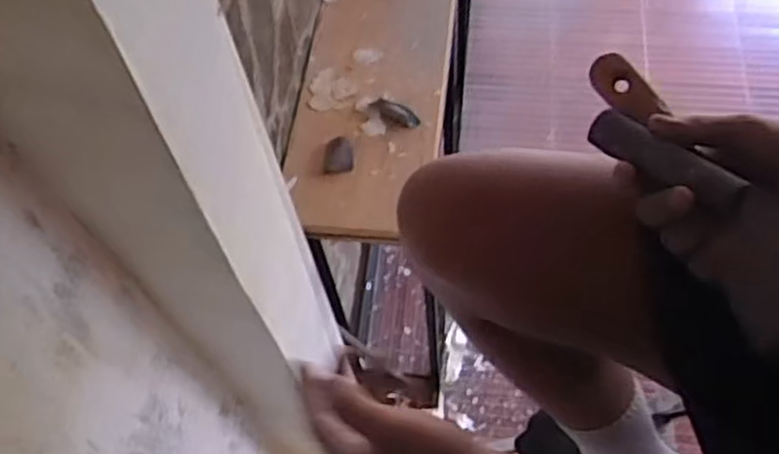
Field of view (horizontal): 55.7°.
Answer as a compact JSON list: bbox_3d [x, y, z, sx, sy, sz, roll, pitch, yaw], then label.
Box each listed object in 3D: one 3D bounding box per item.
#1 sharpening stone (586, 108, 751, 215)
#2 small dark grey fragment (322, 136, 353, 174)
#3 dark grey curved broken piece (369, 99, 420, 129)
[{"bbox_3d":[0.161,-0.043,0.440,0.025,0.017,0.097,-37,48,-16],"label":"sharpening stone"},{"bbox_3d":[-0.104,-0.143,1.468,0.061,0.016,0.072,-9,62,-2],"label":"small dark grey fragment"},{"bbox_3d":[0.010,-0.231,1.522,0.109,0.019,0.048,22,65,14],"label":"dark grey curved broken piece"}]

